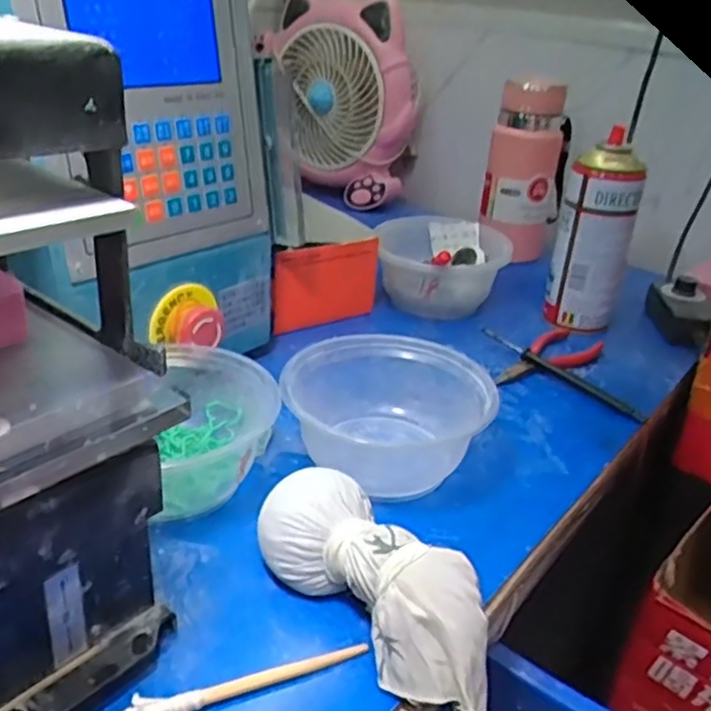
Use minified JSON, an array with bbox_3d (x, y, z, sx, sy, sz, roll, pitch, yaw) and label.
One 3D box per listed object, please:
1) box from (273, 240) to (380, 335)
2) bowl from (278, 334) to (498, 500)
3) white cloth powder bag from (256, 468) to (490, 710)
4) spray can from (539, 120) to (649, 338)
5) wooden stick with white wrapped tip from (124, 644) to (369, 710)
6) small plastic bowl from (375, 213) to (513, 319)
[{"bbox_3d":[-0.021,-0.064,0.629,0.108,0.068,0.022,-17,19,-37],"label":"box"},{"bbox_3d":[0.017,0.035,0.471,0.132,0.056,0.108,0,28,-10],"label":"bowl"},{"bbox_3d":[0.010,0.111,0.346,0.053,0.051,0.144,-21,38,-41],"label":"white cloth powder bag"},{"bbox_3d":[0.215,-0.101,0.640,0.064,0.171,0.053,13,28,14],"label":"spray can"},{"bbox_3d":[-0.052,0.147,0.316,0.120,0.006,0.014,-7,30,-22],"label":"wooden stick with white wrapped tip"},{"bbox_3d":[0.079,-0.089,0.700,0.114,0.072,0.111,4,28,-2],"label":"small plastic bowl"}]

